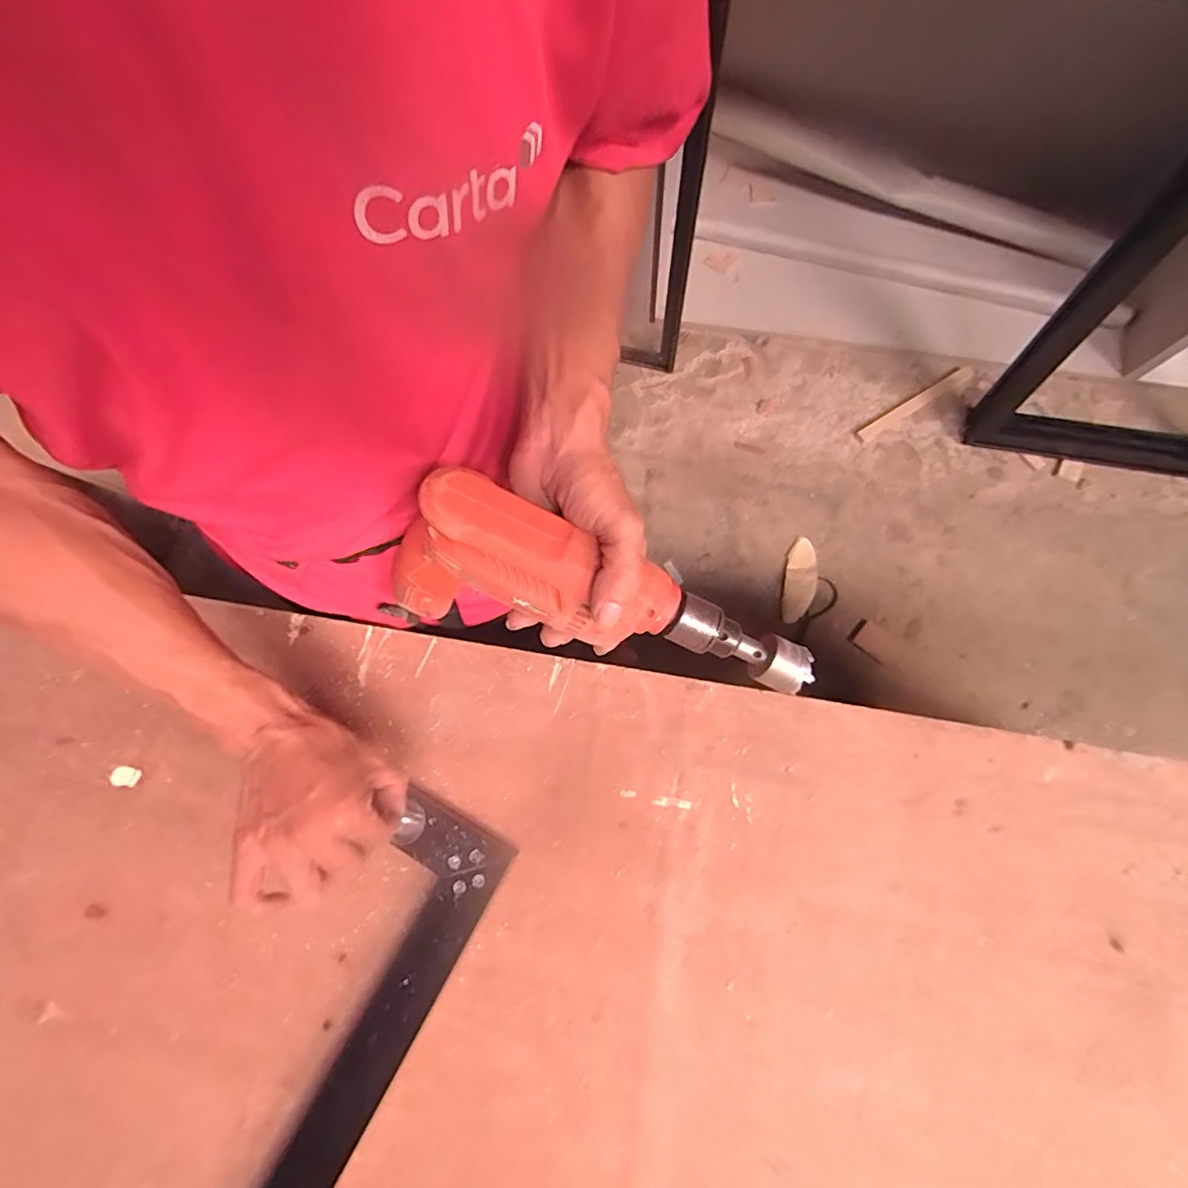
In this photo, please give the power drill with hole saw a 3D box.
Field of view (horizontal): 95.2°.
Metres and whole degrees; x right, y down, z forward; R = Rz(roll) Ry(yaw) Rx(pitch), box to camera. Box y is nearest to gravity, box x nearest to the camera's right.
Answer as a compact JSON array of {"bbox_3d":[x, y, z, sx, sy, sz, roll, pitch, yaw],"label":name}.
[{"bbox_3d":[0.001,0.007,0.383,0.283,0.141,0.063,19,74,-4],"label":"power drill with hole saw"}]

